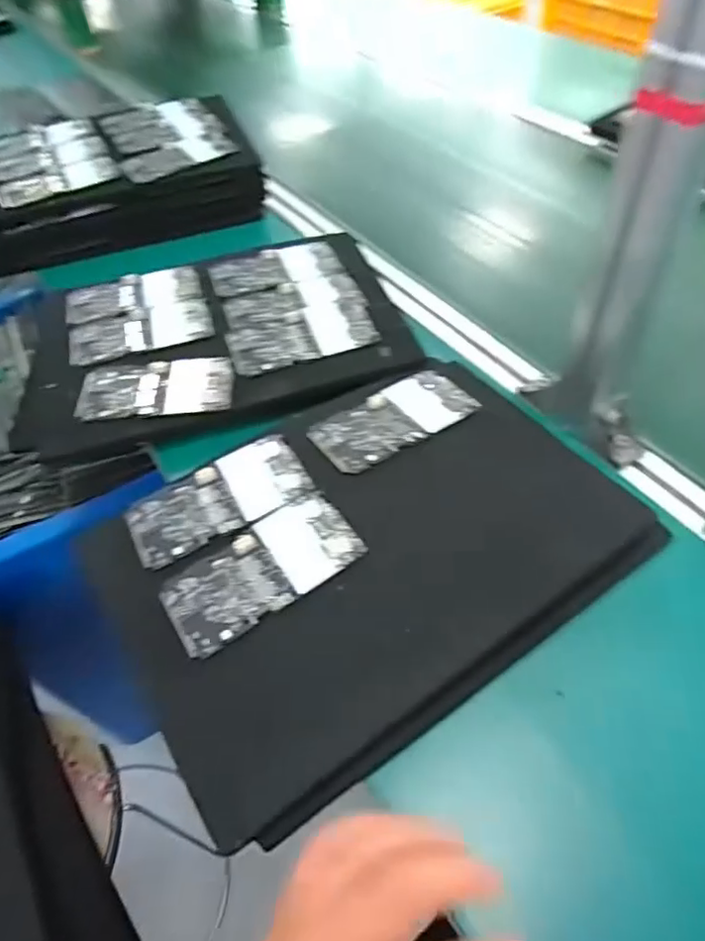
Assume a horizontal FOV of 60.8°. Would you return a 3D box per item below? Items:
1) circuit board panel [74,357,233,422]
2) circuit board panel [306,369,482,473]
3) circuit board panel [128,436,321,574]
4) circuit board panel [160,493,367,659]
[{"bbox_3d":[-0.175,-0.075,0.540,0.134,0.008,0.064,-7,55,-5],"label":"circuit board panel"},{"bbox_3d":[0.034,-0.043,0.494,0.134,0.007,0.067,-27,55,-17],"label":"circuit board panel"},{"bbox_3d":[-0.101,0.021,0.454,0.132,0.006,0.068,-28,56,-13],"label":"circuit board panel"},{"bbox_3d":[-0.062,0.066,0.410,0.131,0.006,0.066,-29,56,-19],"label":"circuit board panel"}]

